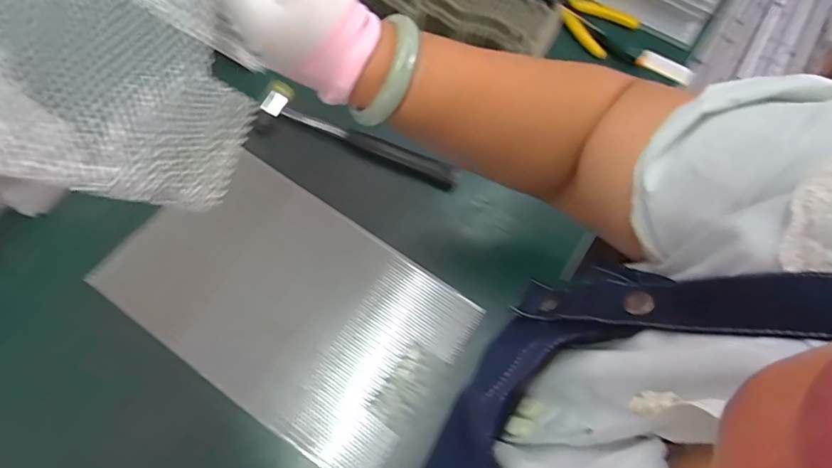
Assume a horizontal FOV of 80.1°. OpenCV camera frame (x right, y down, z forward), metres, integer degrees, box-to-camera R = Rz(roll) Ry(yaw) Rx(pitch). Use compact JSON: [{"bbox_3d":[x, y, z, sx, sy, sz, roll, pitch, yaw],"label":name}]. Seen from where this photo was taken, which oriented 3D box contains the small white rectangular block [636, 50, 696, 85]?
[{"bbox_3d":[0.305,-0.205,0.607,0.076,0.012,0.018,20,67,-6],"label":"small white rectangular block"}]

